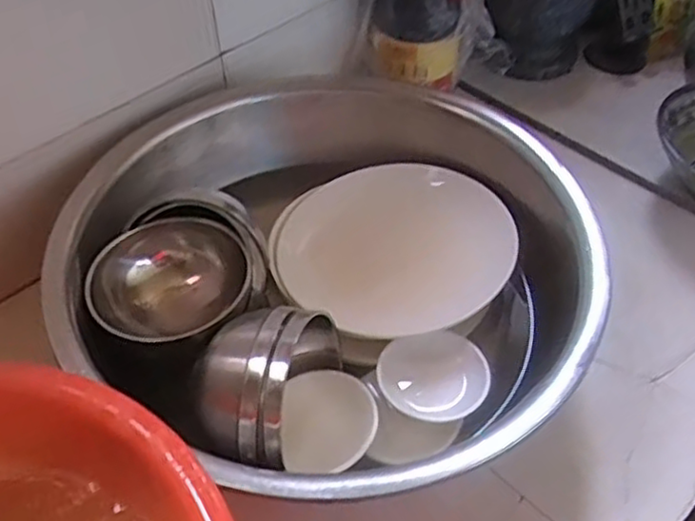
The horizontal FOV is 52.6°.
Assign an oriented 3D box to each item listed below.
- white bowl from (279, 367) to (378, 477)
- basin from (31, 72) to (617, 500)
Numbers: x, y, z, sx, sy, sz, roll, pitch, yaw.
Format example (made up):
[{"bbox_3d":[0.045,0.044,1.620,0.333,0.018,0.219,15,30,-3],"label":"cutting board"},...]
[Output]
[{"bbox_3d":[-0.014,0.137,0.595,0.084,0.032,0.084,-7,62,13],"label":"white bowl"},{"bbox_3d":[-0.015,0.011,0.629,0.438,0.123,0.406,0,48,0],"label":"basin"}]

